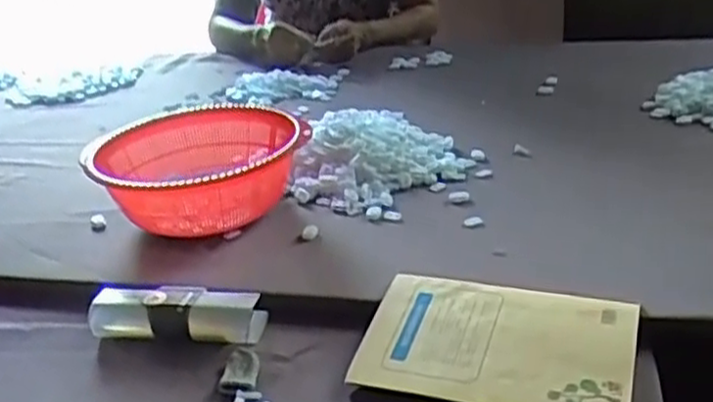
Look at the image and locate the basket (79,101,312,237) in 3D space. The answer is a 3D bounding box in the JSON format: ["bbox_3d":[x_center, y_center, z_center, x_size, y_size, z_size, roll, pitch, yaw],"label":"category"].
[{"bbox_3d":[-0.172,-0.027,0.845,0.232,0.100,0.239,-12,26,-10],"label":"basket"}]

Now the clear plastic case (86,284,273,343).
[{"bbox_3d":[-0.162,0.101,0.673,0.161,0.035,0.046,-1,26,11],"label":"clear plastic case"}]

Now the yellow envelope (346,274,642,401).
[{"bbox_3d":[0.110,0.108,0.590,0.202,0.011,0.133,5,36,22],"label":"yellow envelope"}]

